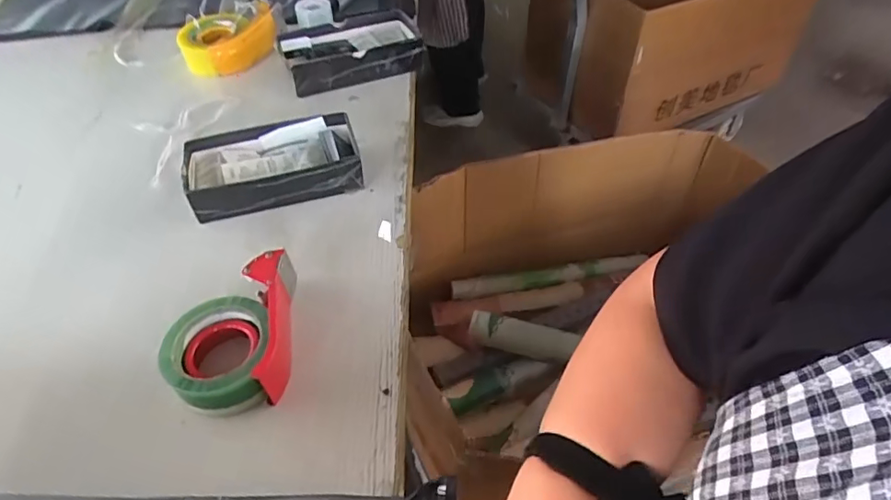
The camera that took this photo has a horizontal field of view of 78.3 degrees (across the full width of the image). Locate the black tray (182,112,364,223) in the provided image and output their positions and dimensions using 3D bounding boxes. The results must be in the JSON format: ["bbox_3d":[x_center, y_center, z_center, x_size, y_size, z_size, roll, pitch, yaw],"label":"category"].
[{"bbox_3d":[-0.221,-0.109,0.715,0.215,0.056,0.123,-15,50,-11],"label":"black tray"}]

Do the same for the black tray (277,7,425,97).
[{"bbox_3d":[-0.160,-0.338,0.936,0.233,0.062,0.137,-18,49,-16],"label":"black tray"}]

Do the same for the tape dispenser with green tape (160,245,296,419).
[{"bbox_3d":[-0.210,0.084,0.540,0.115,0.063,0.151,-6,47,-5],"label":"tape dispenser with green tape"}]

